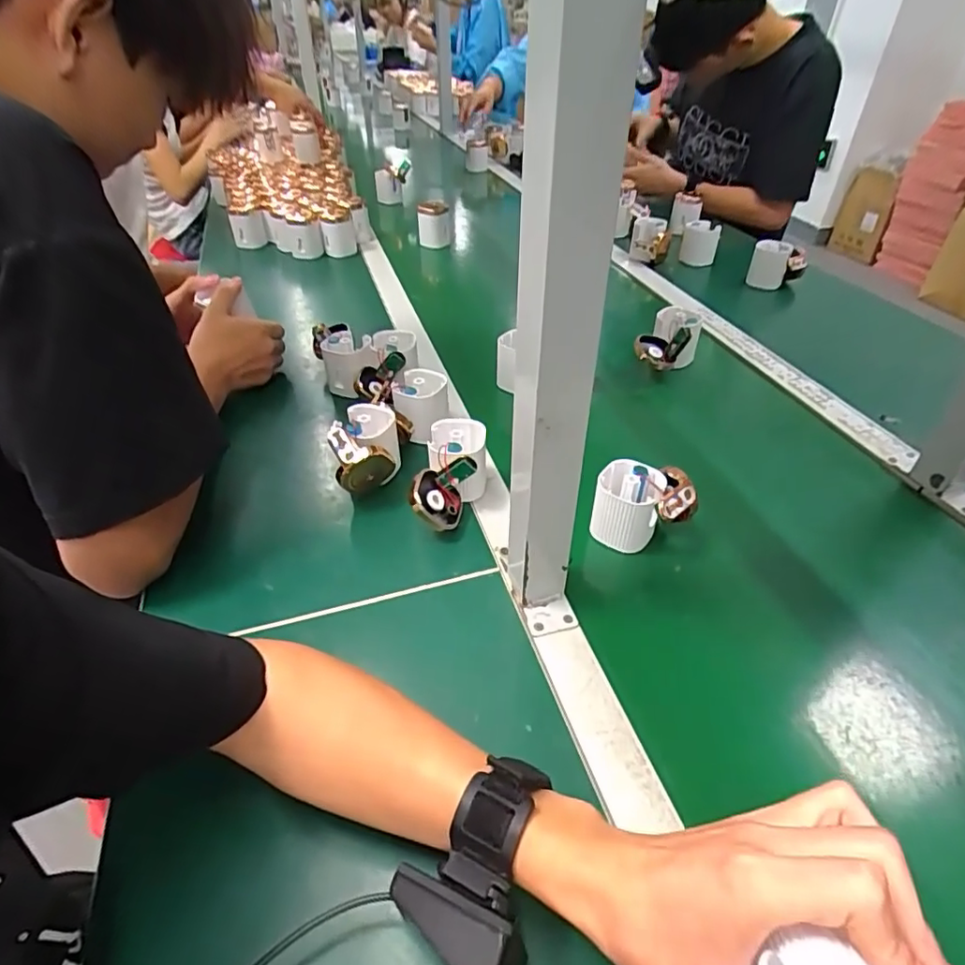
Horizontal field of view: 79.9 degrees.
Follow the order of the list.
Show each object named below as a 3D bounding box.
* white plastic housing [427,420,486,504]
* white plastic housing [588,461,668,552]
[{"bbox_3d":[-0.024,-0.020,0.565,0.055,0.068,0.067,0,40,-2],"label":"white plastic housing"},{"bbox_3d":[0.132,0.023,0.524,0.063,0.065,0.055,21,44,22],"label":"white plastic housing"}]

